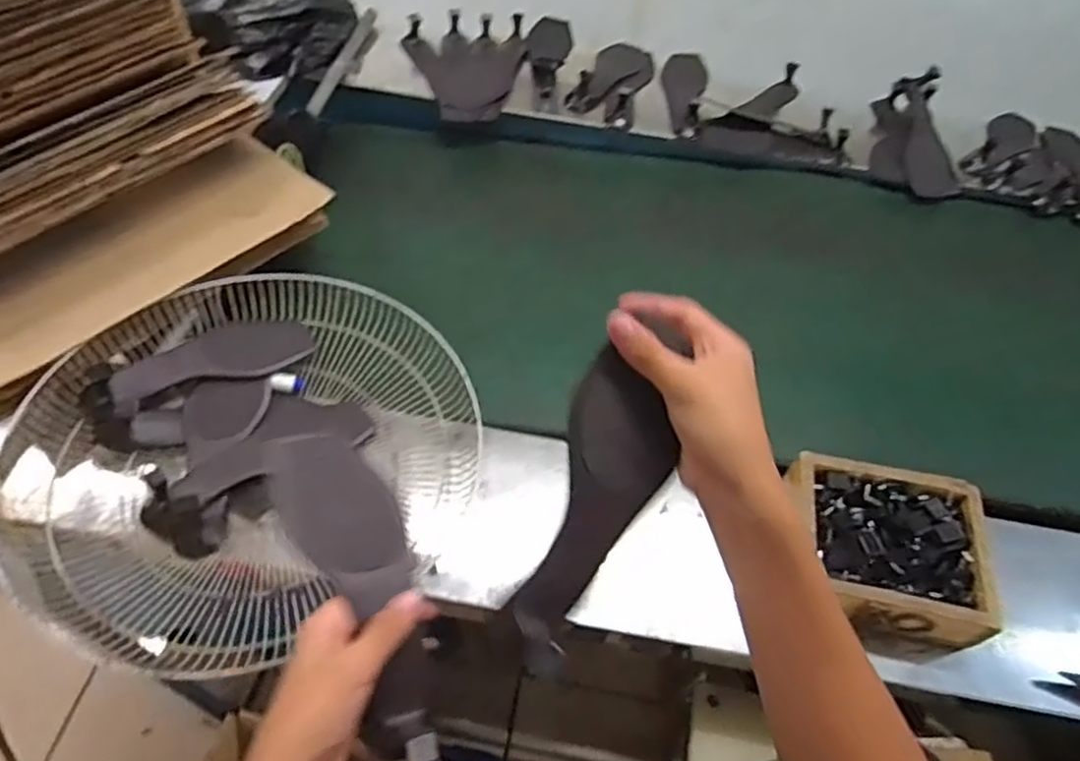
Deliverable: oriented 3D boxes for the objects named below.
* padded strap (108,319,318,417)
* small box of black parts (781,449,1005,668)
[{"bbox_3d":[-0.358,-0.027,0.774,0.207,0.033,0.083,-27,65,-32],"label":"padded strap"},{"bbox_3d":[0.340,0.172,0.711,0.182,0.071,0.158,11,53,3],"label":"small box of black parts"}]

